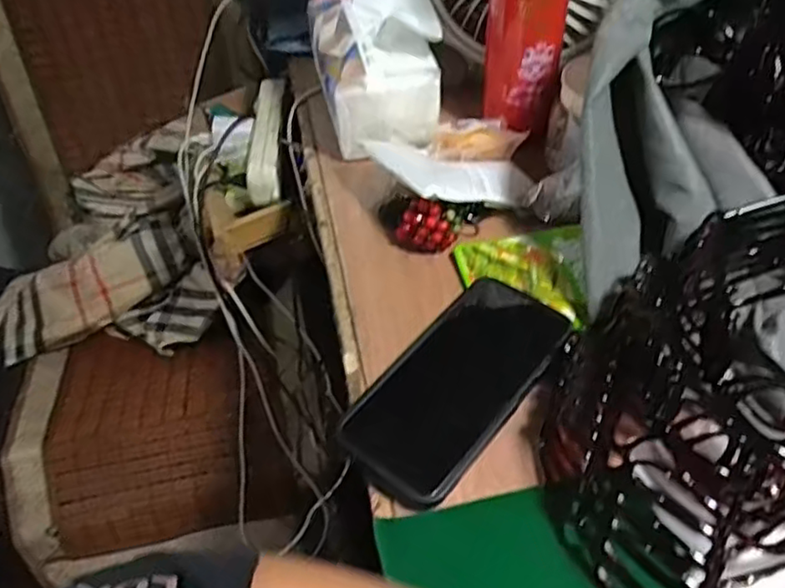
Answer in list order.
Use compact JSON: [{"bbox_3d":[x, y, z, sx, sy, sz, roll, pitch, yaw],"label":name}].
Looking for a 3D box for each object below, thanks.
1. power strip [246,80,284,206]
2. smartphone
[{"bbox_3d":[-0.140,-0.179,0.744,0.033,0.035,0.196,-4,48,1],"label":"power strip"},{"bbox_3d":[0.043,0.054,0.424,0.078,0.009,0.170,29,58,28],"label":"smartphone"}]

